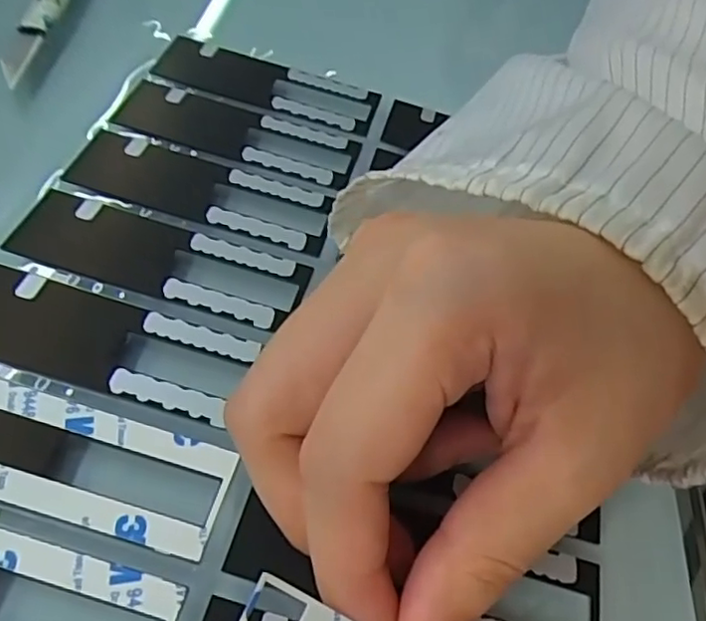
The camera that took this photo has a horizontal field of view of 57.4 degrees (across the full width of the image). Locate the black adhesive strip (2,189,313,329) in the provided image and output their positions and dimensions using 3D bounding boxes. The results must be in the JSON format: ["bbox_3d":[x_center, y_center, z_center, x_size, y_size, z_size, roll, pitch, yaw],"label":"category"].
[{"bbox_3d":[-0.057,-0.016,0.194,0.084,0.005,0.028,15,47,2],"label":"black adhesive strip"}]

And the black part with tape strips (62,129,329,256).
[{"bbox_3d":[-0.051,-0.041,0.215,0.086,0.004,0.029,16,47,3],"label":"black part with tape strips"}]

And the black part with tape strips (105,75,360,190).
[{"bbox_3d":[-0.042,-0.065,0.235,0.085,0.007,0.031,17,47,4],"label":"black part with tape strips"}]

